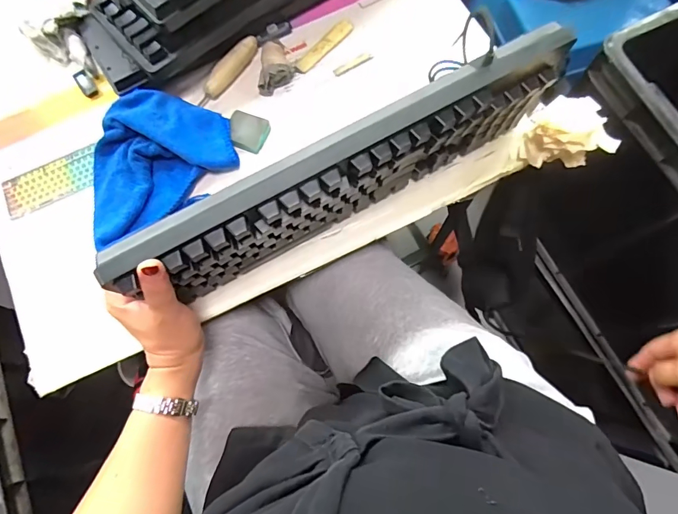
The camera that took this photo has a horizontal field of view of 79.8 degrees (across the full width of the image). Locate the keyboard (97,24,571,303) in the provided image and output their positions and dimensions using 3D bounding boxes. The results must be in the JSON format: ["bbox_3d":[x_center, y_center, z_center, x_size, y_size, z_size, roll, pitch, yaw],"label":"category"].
[{"bbox_3d":[0.012,-0.072,0.378,0.427,0.147,0.040,-28,74,-7],"label":"keyboard"}]

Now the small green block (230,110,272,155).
[{"bbox_3d":[-0.110,-0.149,0.483,0.046,0.018,0.043,24,76,9],"label":"small green block"}]

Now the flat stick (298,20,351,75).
[{"bbox_3d":[-0.019,-0.272,0.522,0.022,0.004,0.096,39,78,12],"label":"flat stick"}]

